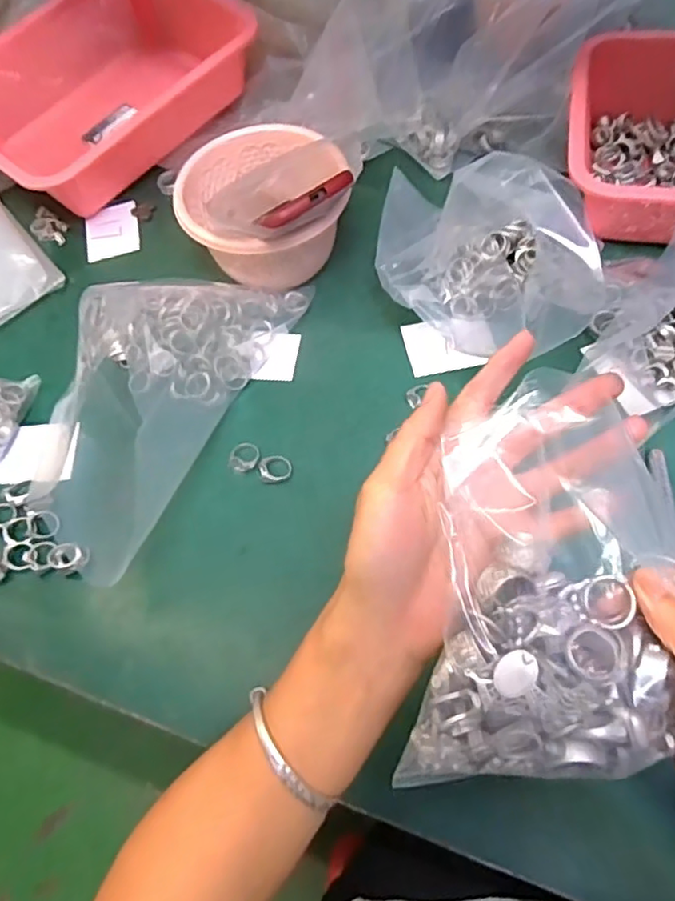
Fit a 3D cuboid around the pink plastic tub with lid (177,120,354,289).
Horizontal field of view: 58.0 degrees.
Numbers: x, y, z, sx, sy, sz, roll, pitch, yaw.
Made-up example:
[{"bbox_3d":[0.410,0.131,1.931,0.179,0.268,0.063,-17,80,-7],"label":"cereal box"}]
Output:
[{"bbox_3d":[-0.060,-0.211,0.556,0.144,0.090,0.143,-2,62,3],"label":"pink plastic tub with lid"}]

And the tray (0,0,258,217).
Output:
[{"bbox_3d":[-0.256,-0.399,0.667,0.323,0.098,0.221,-41,67,-16],"label":"tray"}]

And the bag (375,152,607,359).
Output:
[{"bbox_3d":[0.132,-0.166,0.532,0.185,0.061,0.191,2,62,5],"label":"bag"}]

